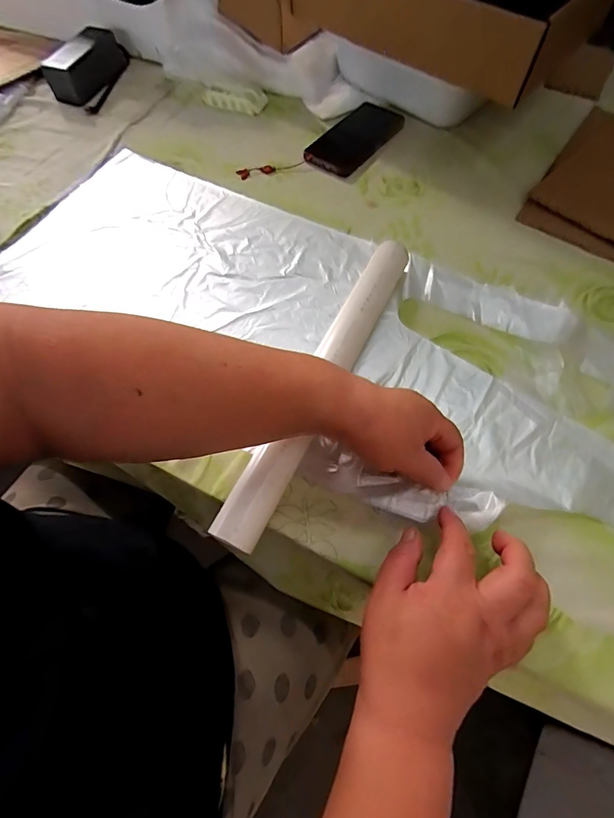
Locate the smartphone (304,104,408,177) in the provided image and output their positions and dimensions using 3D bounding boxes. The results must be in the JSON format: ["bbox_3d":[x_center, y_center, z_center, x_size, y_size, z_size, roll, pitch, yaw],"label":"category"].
[{"bbox_3d":[0.072,-0.411,0.618,0.079,0.013,0.171,33,69,16],"label":"smartphone"}]

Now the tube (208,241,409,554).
[{"bbox_3d":[0.019,-0.032,0.400,0.036,0.040,0.354,24,66,13],"label":"tube"}]

